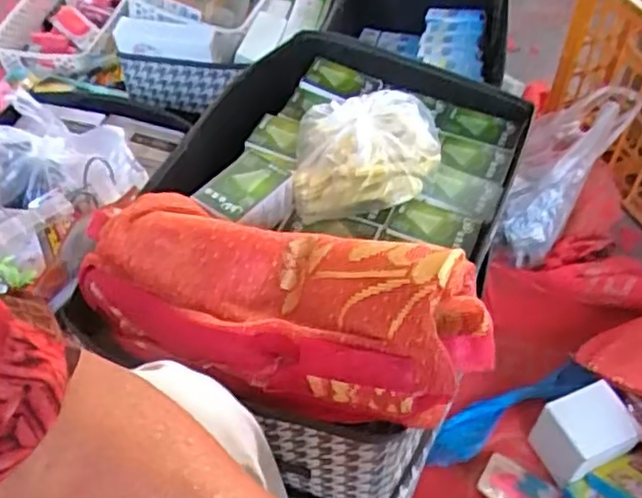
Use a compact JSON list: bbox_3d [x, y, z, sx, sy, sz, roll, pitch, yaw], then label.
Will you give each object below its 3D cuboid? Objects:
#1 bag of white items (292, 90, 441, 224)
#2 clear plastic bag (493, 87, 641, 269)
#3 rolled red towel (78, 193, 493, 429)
[{"bbox_3d":[0.043,-0.099,0.648,0.146,0.061,0.125,-6,49,-6],"label":"bag of white items"},{"bbox_3d":[0.339,-0.123,0.994,0.130,0.134,0.285,29,55,22],"label":"clear plastic bag"},{"bbox_3d":[-0.035,0.033,0.494,0.299,0.081,0.121,17,51,14],"label":"rolled red towel"}]

